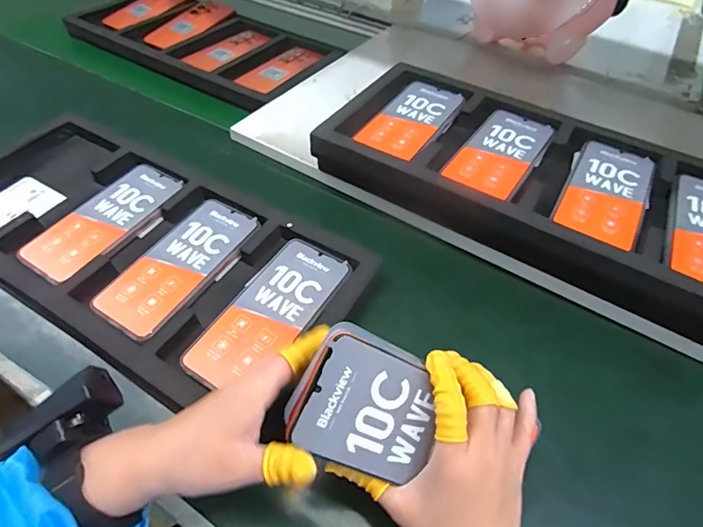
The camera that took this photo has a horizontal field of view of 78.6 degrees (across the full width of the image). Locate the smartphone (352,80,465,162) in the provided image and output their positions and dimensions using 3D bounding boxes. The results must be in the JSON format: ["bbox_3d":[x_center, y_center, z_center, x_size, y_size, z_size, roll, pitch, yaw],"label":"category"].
[{"bbox_3d":[0.077,-0.179,0.529,0.078,0.011,0.159,28,54,18],"label":"smartphone"}]

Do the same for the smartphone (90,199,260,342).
[{"bbox_3d":[-0.176,-0.001,0.443,0.079,0.006,0.167,28,58,19],"label":"smartphone"}]

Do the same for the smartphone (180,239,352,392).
[{"bbox_3d":[-0.075,0.043,0.405,0.077,0.009,0.168,28,54,18],"label":"smartphone"}]

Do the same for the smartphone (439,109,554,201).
[{"bbox_3d":[0.171,-0.130,0.492,0.076,0.009,0.161,30,55,19],"label":"smartphone"}]

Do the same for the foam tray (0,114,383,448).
[{"bbox_3d":[-0.229,-0.022,0.460,0.484,0.035,0.220,27,54,17],"label":"foam tray"}]

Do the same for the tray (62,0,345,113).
[{"bbox_3d":[-0.271,-0.395,0.775,0.472,0.050,0.234,27,54,17],"label":"tray"}]

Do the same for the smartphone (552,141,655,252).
[{"bbox_3d":[0.271,-0.077,0.454,0.074,0.008,0.162,28,54,18],"label":"smartphone"}]

